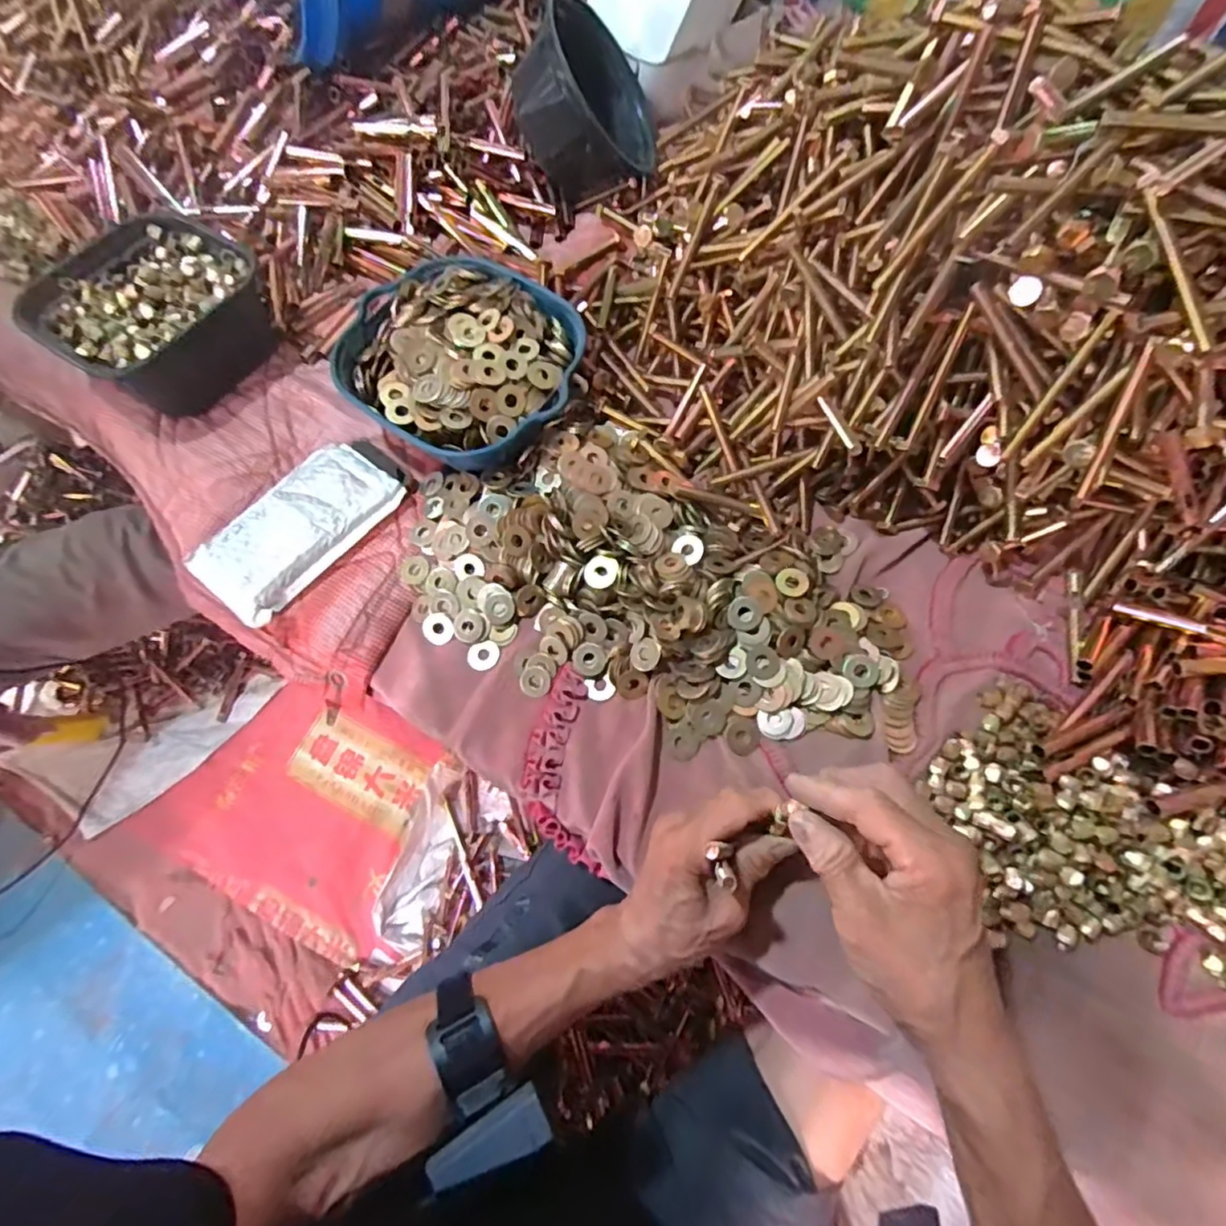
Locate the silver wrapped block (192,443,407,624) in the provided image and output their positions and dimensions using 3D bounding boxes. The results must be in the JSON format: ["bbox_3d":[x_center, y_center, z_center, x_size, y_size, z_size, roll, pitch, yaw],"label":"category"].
[{"bbox_3d":[-0.264,-0.075,0.521,0.092,0.022,0.163,38,75,14],"label":"silver wrapped block"}]

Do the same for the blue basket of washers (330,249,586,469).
[{"bbox_3d":[-0.127,-0.220,0.538,0.199,0.058,0.185,36,74,14],"label":"blue basket of washers"}]

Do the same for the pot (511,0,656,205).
[{"bbox_3d":[-0.029,-0.516,0.633,0.078,0.161,0.140,-3,61,39],"label":"pot"}]

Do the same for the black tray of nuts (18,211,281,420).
[{"bbox_3d":[-0.415,-0.276,0.573,0.178,0.066,0.166,29,73,12],"label":"black tray of nuts"}]

